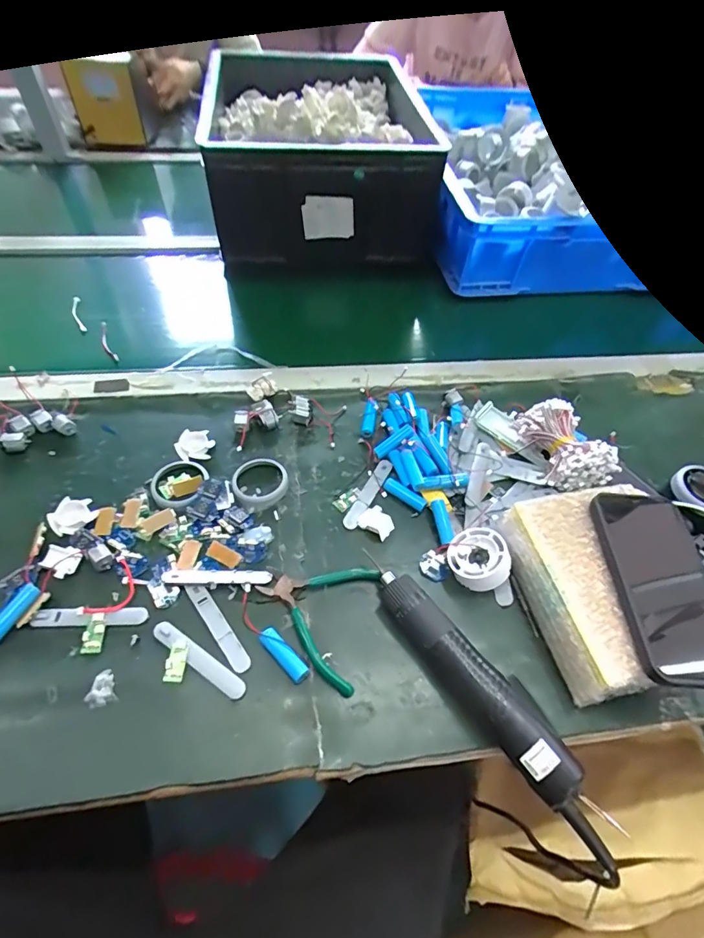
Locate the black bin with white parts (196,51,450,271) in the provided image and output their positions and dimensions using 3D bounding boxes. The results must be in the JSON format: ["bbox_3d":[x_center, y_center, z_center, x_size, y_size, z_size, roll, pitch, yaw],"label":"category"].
[{"bbox_3d":[-0.066,-0.566,0.824,0.338,0.187,0.490,-4,54,-7],"label":"black bin with white parts"}]

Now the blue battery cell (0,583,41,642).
[{"bbox_3d":[-0.286,0.120,0.391,0.017,0.012,0.051,20,54,10],"label":"blue battery cell"}]

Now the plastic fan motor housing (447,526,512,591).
[{"bbox_3d":[0.120,0.085,0.437,0.054,0.024,0.055,-17,47,20],"label":"plastic fan motor housing"}]

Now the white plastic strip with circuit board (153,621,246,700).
[{"bbox_3d":[-0.127,0.157,0.384,0.094,0.004,0.017,30,57,17],"label":"white plastic strip with circuit board"}]

